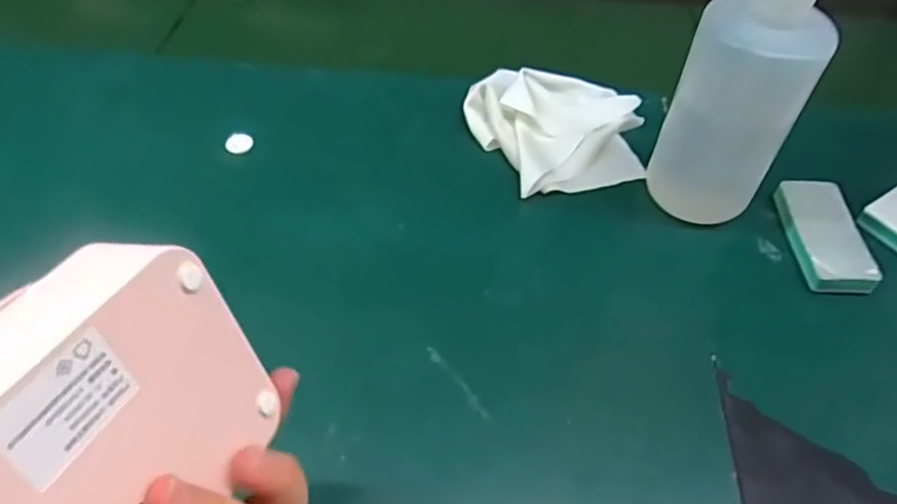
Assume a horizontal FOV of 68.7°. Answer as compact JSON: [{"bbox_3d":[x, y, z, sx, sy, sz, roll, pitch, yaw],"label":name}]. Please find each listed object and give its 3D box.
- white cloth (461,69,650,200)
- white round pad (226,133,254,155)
[{"bbox_3d":[0.088,-0.097,0.510,0.126,0.031,0.114,-14,53,-13],"label":"white cloth"},{"bbox_3d":[-0.163,-0.086,0.513,0.020,0.004,0.021,1,51,-1],"label":"white round pad"}]

